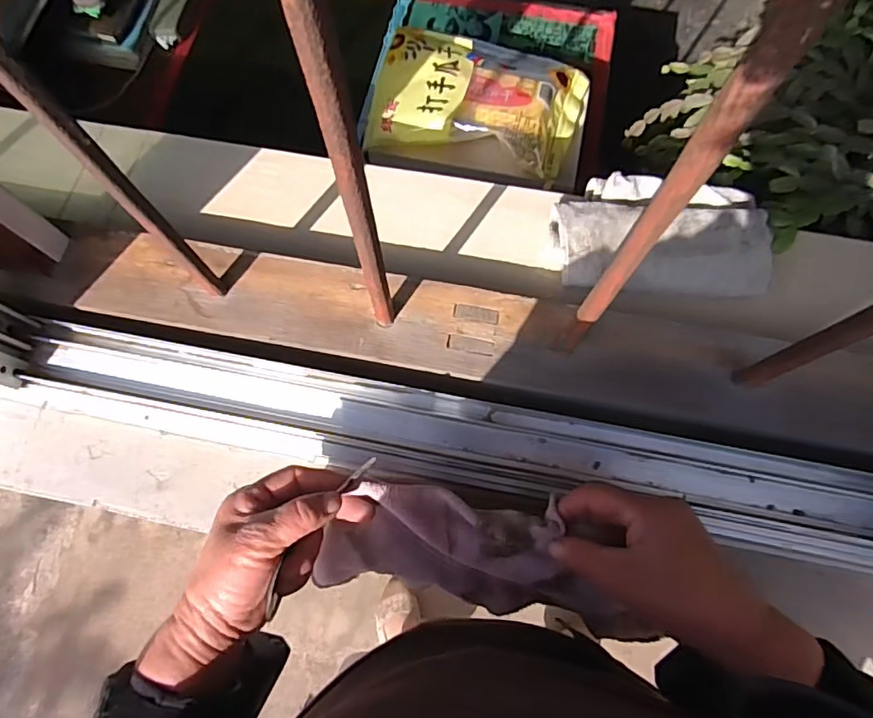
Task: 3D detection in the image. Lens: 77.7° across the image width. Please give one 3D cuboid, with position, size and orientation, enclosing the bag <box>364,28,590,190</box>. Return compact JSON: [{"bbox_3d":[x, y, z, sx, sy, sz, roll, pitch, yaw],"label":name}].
[{"bbox_3d":[0.063,-0.368,0.758,0.295,0.050,0.223,10,73,3],"label":"bag"}]

